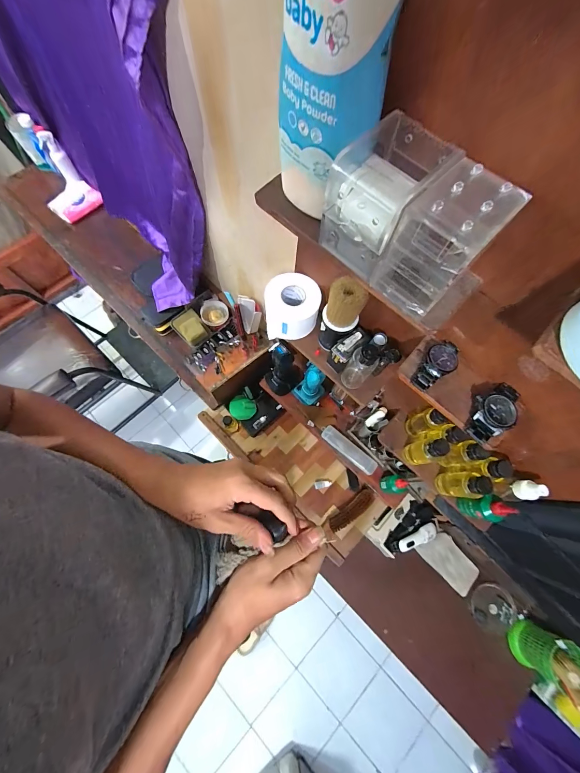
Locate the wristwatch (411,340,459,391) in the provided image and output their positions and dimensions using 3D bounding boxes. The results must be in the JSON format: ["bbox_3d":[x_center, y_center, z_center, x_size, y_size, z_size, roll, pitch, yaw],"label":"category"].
[{"bbox_3d":[0.185,-0.029,0.373,0.075,0.016,0.036,-36,76,-13],"label":"wristwatch"}]

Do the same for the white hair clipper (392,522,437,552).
[{"bbox_3d":[0.392,0.474,0.934,0.165,0.033,0.049,-14,73,-20],"label":"white hair clipper"}]

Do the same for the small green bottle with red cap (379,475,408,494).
[{"bbox_3d":[0.242,0.233,0.707,0.034,0.089,0.040,-2,71,-3],"label":"small green bottle with red cap"}]

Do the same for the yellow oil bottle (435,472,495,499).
[{"bbox_3d":[0.284,0.164,0.499,0.032,0.119,0.038,2,71,-2],"label":"yellow oil bottle"}]

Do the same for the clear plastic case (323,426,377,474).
[{"bbox_3d":[0.150,0.161,0.768,0.163,0.017,0.042,39,74,10],"label":"clear plastic case"}]

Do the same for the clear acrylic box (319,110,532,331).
[{"bbox_3d":[0.106,-0.135,0.261,0.146,0.097,0.088,44,75,11],"label":"clear acrylic box"}]

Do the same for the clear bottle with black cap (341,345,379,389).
[{"bbox_3d":[0.111,-0.030,0.480,0.038,0.106,0.039,1,71,-2],"label":"clear bottle with black cap"}]

